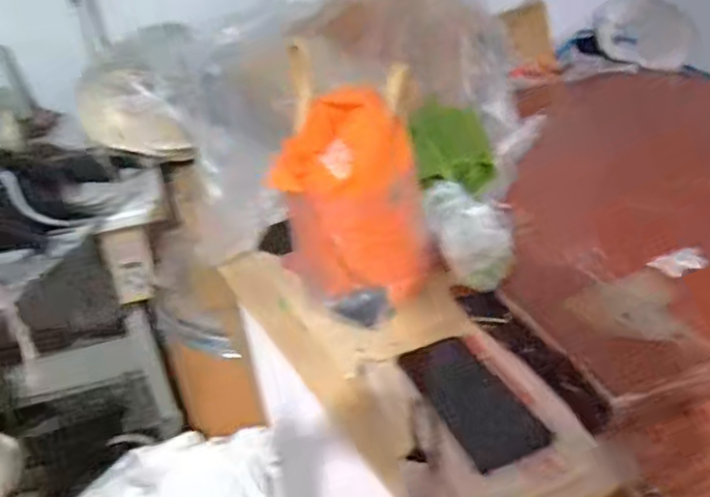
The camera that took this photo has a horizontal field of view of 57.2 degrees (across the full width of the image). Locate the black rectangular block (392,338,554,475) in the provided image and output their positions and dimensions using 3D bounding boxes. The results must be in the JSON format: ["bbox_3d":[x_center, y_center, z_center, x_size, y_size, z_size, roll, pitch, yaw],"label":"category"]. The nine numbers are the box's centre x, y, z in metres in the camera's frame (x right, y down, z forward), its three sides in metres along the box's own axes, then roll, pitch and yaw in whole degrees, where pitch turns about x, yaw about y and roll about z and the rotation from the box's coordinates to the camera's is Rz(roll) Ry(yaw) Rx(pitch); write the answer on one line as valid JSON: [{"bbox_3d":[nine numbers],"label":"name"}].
[{"bbox_3d":[0.112,0.146,0.641,0.069,0.009,0.172,-30,37,-8],"label":"black rectangular block"}]

